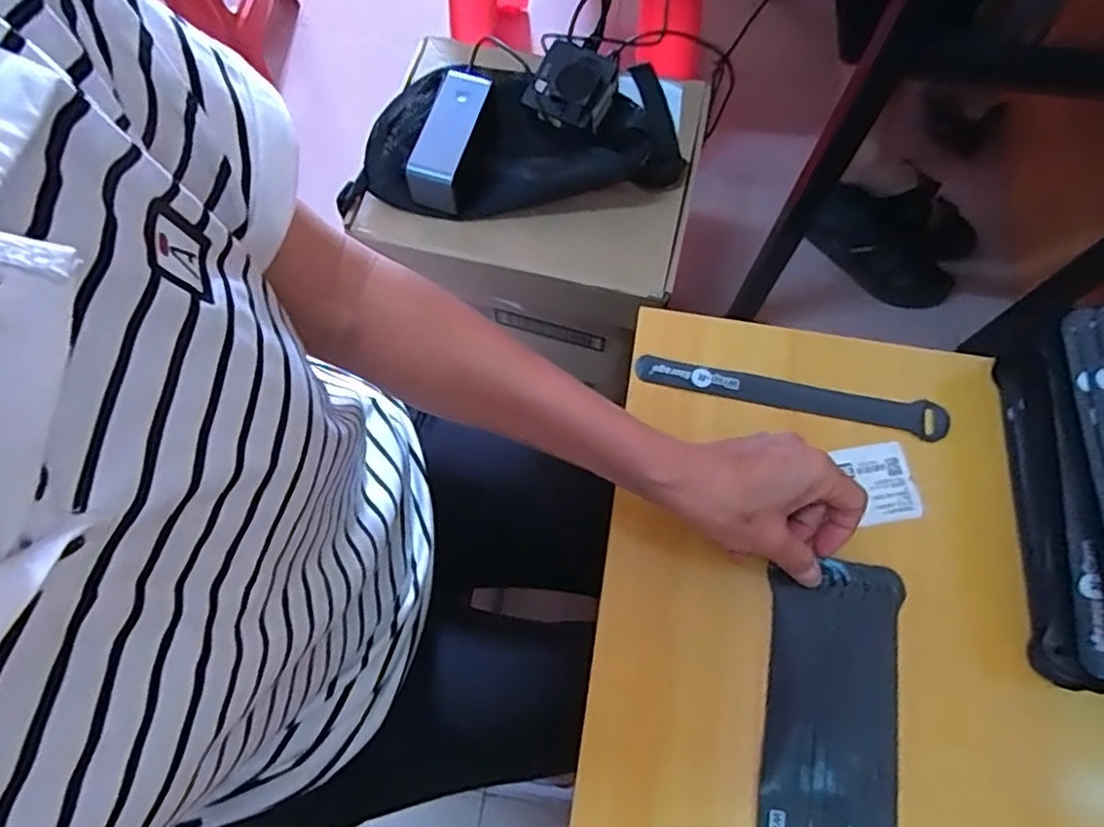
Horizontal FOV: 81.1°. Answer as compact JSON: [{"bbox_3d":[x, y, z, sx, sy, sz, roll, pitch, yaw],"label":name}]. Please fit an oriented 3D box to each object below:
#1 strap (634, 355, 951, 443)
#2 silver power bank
[{"bbox_3d":[0.156,-0.013,0.424,0.200,0.007,0.024,12,85,3],"label":"strap"},{"bbox_3d":[-0.100,-0.268,0.631,0.051,0.046,0.137,15,72,5],"label":"silver power bank"}]

